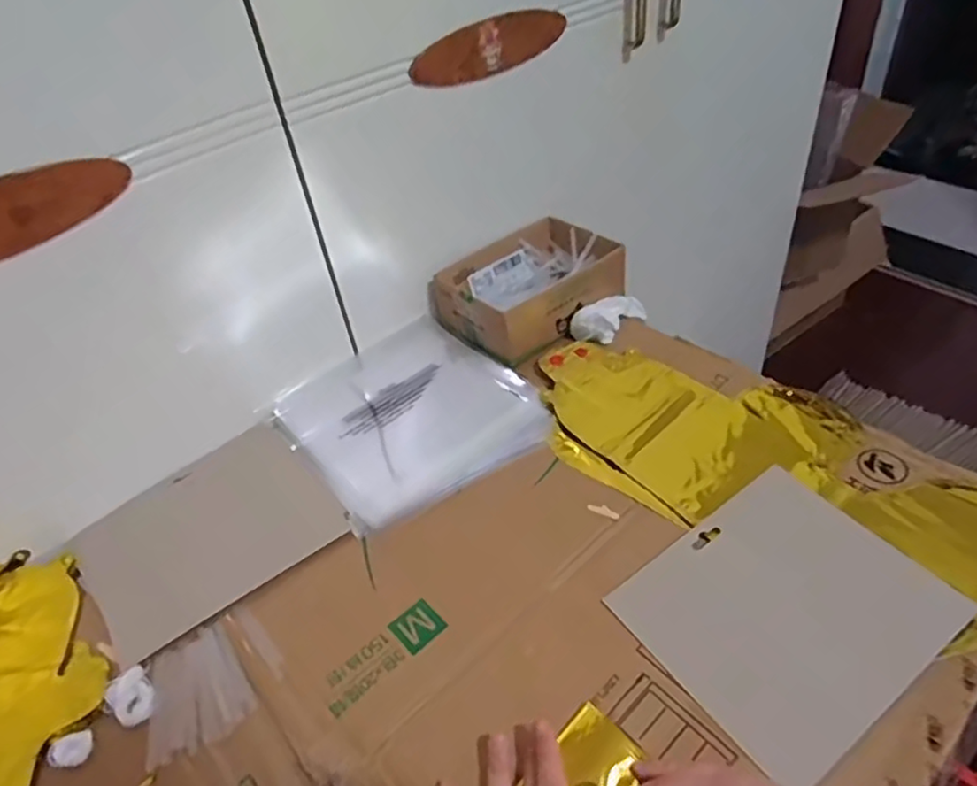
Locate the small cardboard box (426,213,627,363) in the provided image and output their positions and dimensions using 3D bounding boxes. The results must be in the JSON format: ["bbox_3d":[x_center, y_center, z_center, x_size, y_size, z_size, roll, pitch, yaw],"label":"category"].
[{"bbox_3d":[0.047,-0.124,0.749,0.191,0.060,0.144,-31,48,-24],"label":"small cardboard box"}]

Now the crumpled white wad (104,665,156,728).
[{"bbox_3d":[-0.248,0.212,0.453,0.026,0.008,0.037,-35,50,-27],"label":"crumpled white wad"}]

